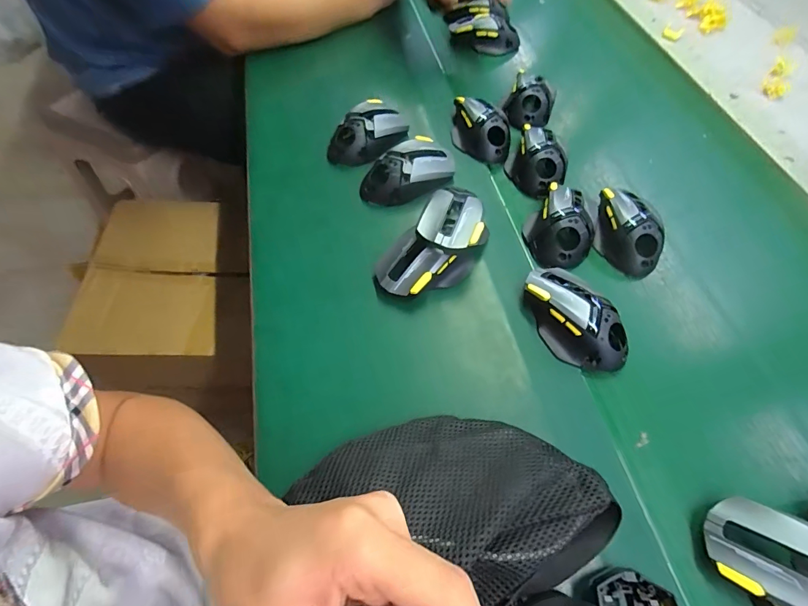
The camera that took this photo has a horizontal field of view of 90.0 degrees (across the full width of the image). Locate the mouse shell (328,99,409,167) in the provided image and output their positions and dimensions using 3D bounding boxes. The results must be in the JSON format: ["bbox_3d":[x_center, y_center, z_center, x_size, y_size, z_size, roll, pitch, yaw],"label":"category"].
[{"bbox_3d":[-0.044,-0.224,0.527,0.117,0.043,0.072,-36,67,-21],"label":"mouse shell"}]

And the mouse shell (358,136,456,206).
[{"bbox_3d":[0.007,-0.154,0.488,0.116,0.042,0.062,-30,65,-18],"label":"mouse shell"}]

